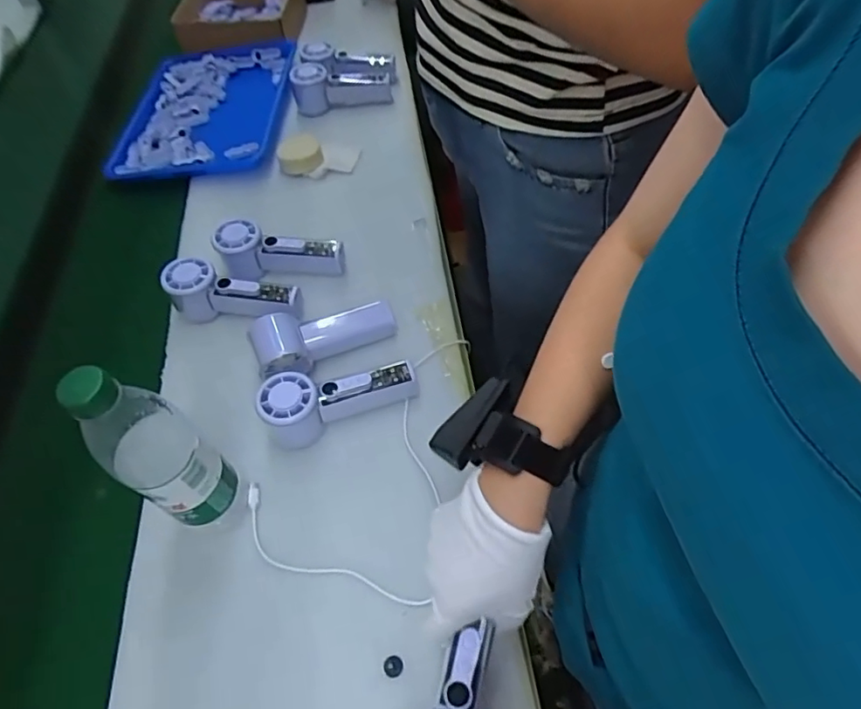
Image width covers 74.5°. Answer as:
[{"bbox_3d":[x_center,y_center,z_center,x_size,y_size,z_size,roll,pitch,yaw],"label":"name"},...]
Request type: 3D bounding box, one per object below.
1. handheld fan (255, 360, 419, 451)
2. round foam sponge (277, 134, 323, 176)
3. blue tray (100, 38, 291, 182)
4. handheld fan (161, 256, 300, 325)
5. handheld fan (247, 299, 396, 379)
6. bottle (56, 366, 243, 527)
[{"bbox_3d":[-0.088,0.045,0.558,0.150,0.055,0.052,-13,54,-4],"label":"handheld fan"},{"bbox_3d":[-0.189,-0.289,0.818,0.061,0.026,0.057,-3,54,4],"label":"round foam sponge"},{"bbox_3d":[-0.358,-0.400,0.903,0.256,0.033,0.322,-3,54,3],"label":"blue tray"},{"bbox_3d":[-0.223,-0.070,0.648,0.149,0.060,0.043,4,55,8],"label":"handheld fan"},{"bbox_3d":[-0.117,-0.024,0.613,0.152,0.048,0.061,-24,55,-12],"label":"handheld fan"},{"bbox_3d":[-0.213,0.076,0.444,0.067,0.221,0.058,32,63,25],"label":"bottle"}]

